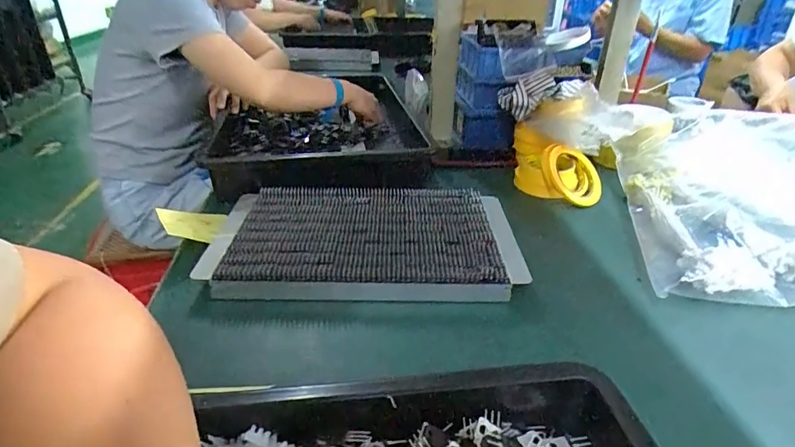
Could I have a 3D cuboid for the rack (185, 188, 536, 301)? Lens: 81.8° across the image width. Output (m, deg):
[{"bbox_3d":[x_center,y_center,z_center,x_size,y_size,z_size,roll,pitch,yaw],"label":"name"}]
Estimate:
[{"bbox_3d":[-0.048,0.014,0.590,0.369,0.037,0.221,2,31,-3],"label":"rack"}]

